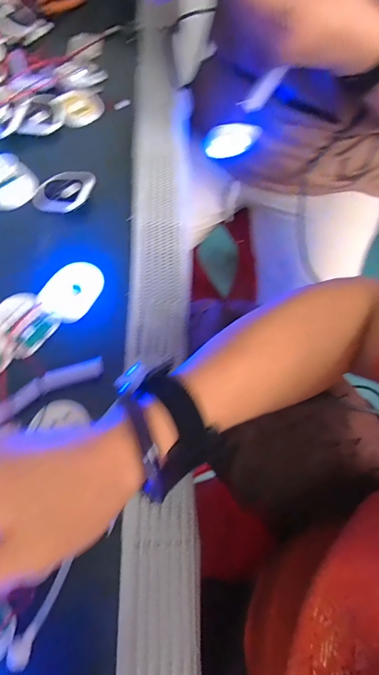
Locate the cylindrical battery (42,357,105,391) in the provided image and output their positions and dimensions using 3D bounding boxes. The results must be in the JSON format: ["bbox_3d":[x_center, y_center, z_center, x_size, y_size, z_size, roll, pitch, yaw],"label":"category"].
[{"bbox_3d":[-0.101,0.034,0.325,0.052,0.019,0.016,-17,69,-10],"label":"cylindrical battery"}]

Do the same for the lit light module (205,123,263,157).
[{"bbox_3d":[0.056,-0.245,0.462,0.069,0.035,0.016,-9,67,-7],"label":"lit light module"}]

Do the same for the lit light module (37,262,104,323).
[{"bbox_3d":[-0.113,-0.047,0.359,0.048,0.004,0.061,29,68,9],"label":"lit light module"}]

